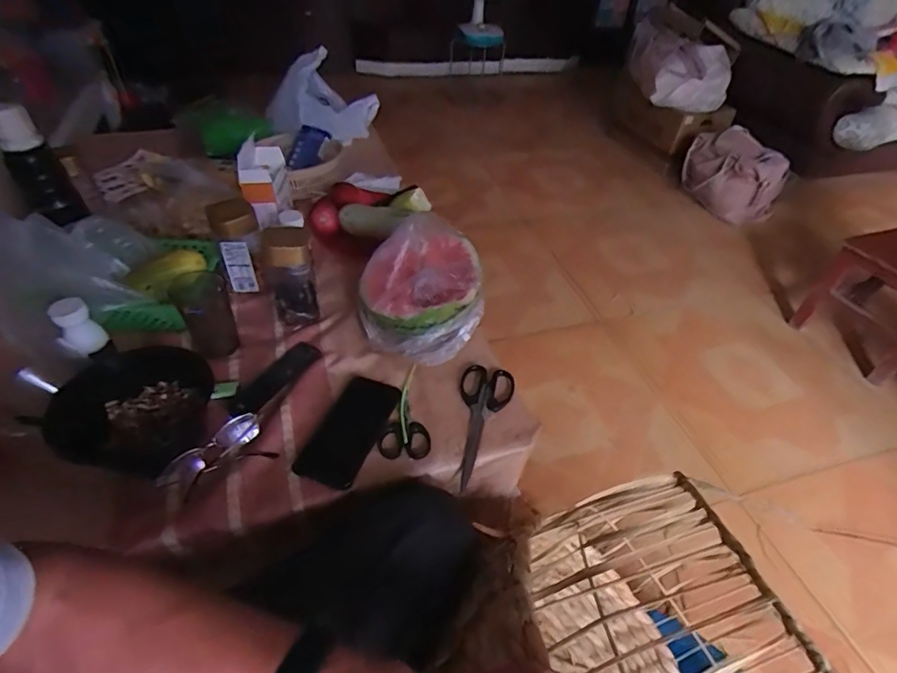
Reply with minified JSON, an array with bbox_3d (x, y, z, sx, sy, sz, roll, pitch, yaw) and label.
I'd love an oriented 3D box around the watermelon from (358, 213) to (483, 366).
[{"bbox_3d":[-0.041,-0.070,0.695,0.169,0.131,0.174,-1,44,-5],"label":"watermelon"}]

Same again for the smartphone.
[{"bbox_3d":[-0.125,0.117,0.629,0.077,0.004,0.161,16,45,12],"label":"smartphone"}]

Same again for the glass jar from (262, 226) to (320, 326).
[{"bbox_3d":[-0.240,-0.094,0.741,0.067,0.140,0.067,-12,46,-16],"label":"glass jar"}]

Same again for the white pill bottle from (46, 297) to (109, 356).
[{"bbox_3d":[-0.483,-0.014,0.635,0.048,0.064,0.043,34,51,27],"label":"white pill bottle"}]

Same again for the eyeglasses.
[{"bbox_3d":[-0.276,0.141,0.572,0.119,0.030,0.062,-27,51,-28],"label":"eyeglasses"}]

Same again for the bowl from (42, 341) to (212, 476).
[{"bbox_3d":[-0.376,0.089,0.585,0.176,0.069,0.155,-6,45,-11],"label":"bowl"}]

